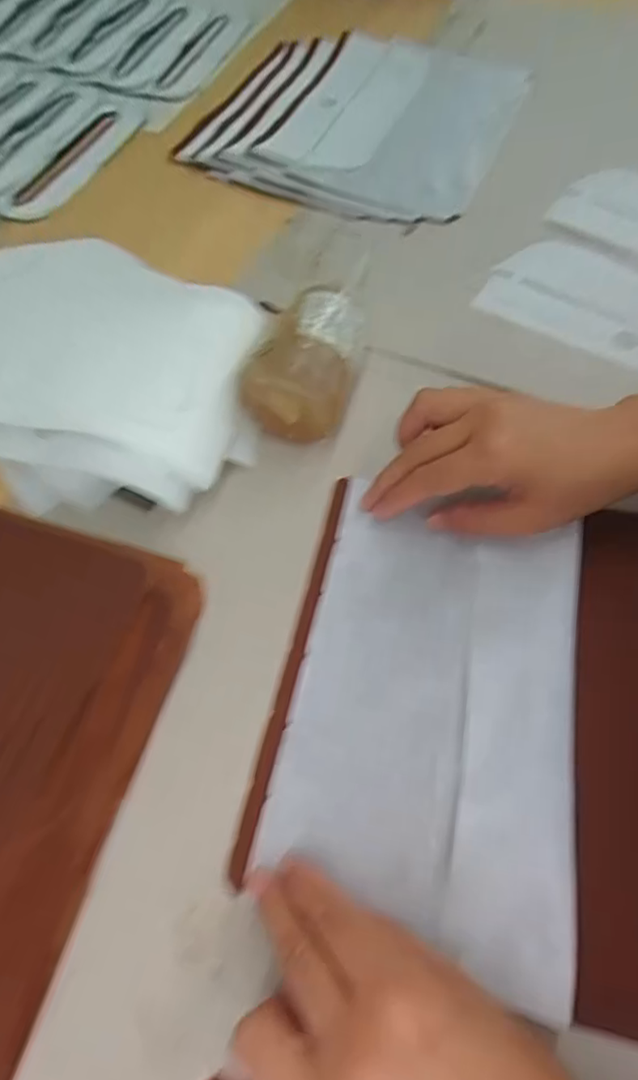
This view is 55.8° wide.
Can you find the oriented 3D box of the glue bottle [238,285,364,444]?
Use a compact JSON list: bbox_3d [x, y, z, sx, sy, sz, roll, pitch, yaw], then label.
[{"bbox_3d":[-0.009,-0.111,0.384,0.063,0.061,0.084,10,62,7],"label":"glue bottle"}]

